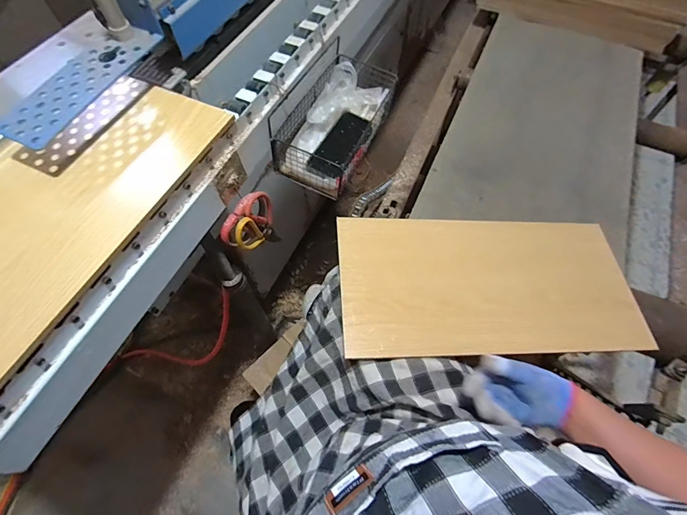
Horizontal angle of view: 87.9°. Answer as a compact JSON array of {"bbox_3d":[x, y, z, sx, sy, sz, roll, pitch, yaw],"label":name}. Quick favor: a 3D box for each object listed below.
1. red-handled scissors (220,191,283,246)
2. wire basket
[{"bbox_3d":[-0.153,-0.059,0.644,0.023,0.168,0.099,27,88,12],"label":"red-handled scissors"},{"bbox_3d":[-0.011,-0.263,0.652,0.131,0.110,0.265,24,65,11],"label":"wire basket"}]

